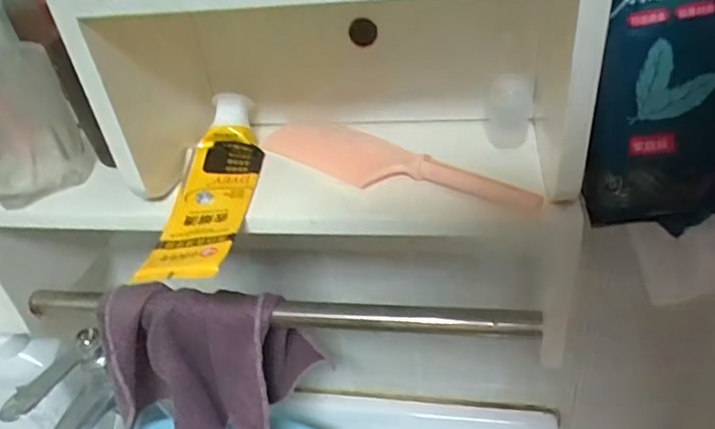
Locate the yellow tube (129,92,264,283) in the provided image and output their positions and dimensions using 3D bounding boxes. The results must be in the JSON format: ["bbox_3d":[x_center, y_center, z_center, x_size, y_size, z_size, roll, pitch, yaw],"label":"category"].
[{"bbox_3d":[-0.088,-0.022,0.329,0.047,0.032,0.157,-3,36,6],"label":"yellow tube"}]

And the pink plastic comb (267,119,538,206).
[{"bbox_3d":[0.019,-0.031,0.332,0.181,0.019,0.034,21,44,33],"label":"pink plastic comb"}]

